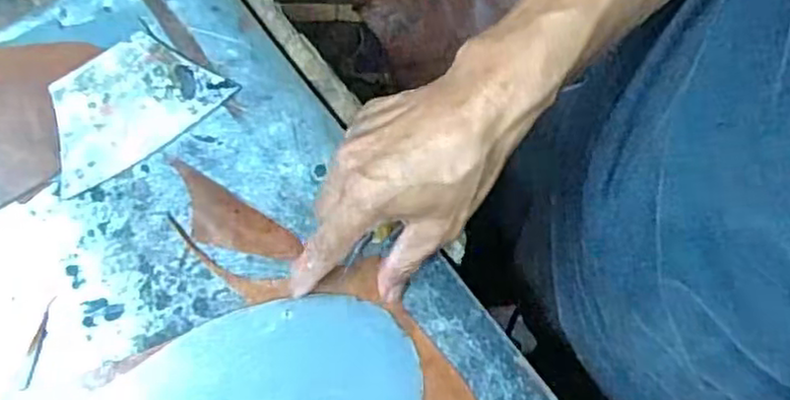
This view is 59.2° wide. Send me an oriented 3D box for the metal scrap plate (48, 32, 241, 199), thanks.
[{"bbox_3d":[-0.169,-0.063,0.442,0.115,0.004,0.072,-32,84,-9],"label":"metal scrap plate"}]

